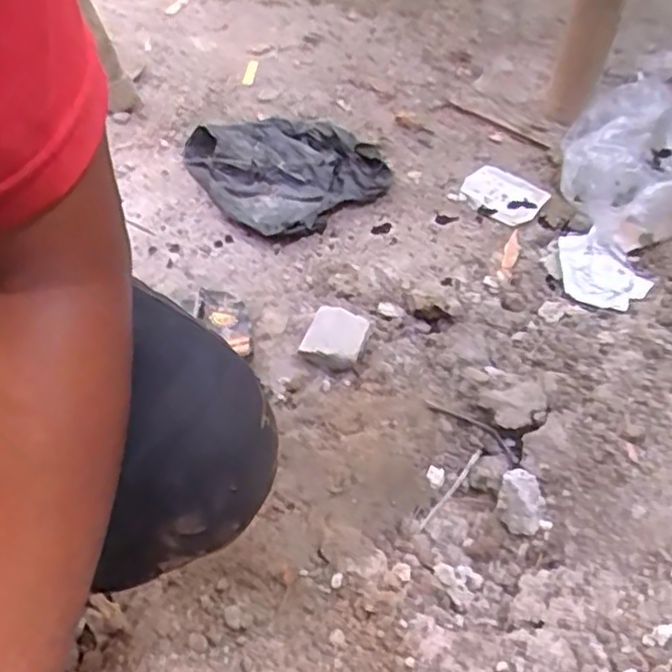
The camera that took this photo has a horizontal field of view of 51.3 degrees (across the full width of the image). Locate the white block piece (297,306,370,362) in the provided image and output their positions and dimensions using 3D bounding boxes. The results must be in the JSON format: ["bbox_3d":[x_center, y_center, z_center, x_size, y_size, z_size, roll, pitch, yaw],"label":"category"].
[{"bbox_3d":[0.001,-0.002,0.766,0.063,0.017,0.062,16,49,16],"label":"white block piece"}]

